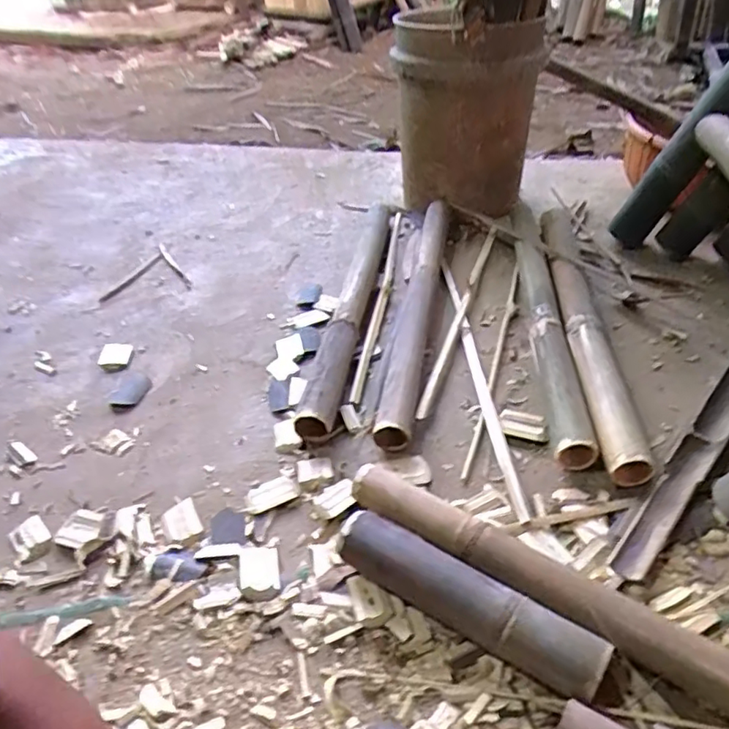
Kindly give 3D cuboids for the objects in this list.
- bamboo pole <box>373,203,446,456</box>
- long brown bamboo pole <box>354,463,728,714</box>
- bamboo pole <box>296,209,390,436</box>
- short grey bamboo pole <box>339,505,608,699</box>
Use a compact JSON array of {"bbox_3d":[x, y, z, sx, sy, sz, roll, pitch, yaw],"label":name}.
[{"bbox_3d":[0.088,-0.107,0.976,0.057,0.042,0.629,3,41,11],"label":"bamboo pole"},{"bbox_3d":[0.262,0.254,0.516,0.659,0.058,0.046,23,48,30],"label":"long brown bamboo pole"},{"bbox_3d":[-0.021,-0.121,1.002,0.063,0.051,0.635,3,41,11],"label":"bamboo pole"},{"bbox_3d":[0.094,0.228,0.562,0.263,0.064,0.053,21,47,28],"label":"short grey bamboo pole"}]

